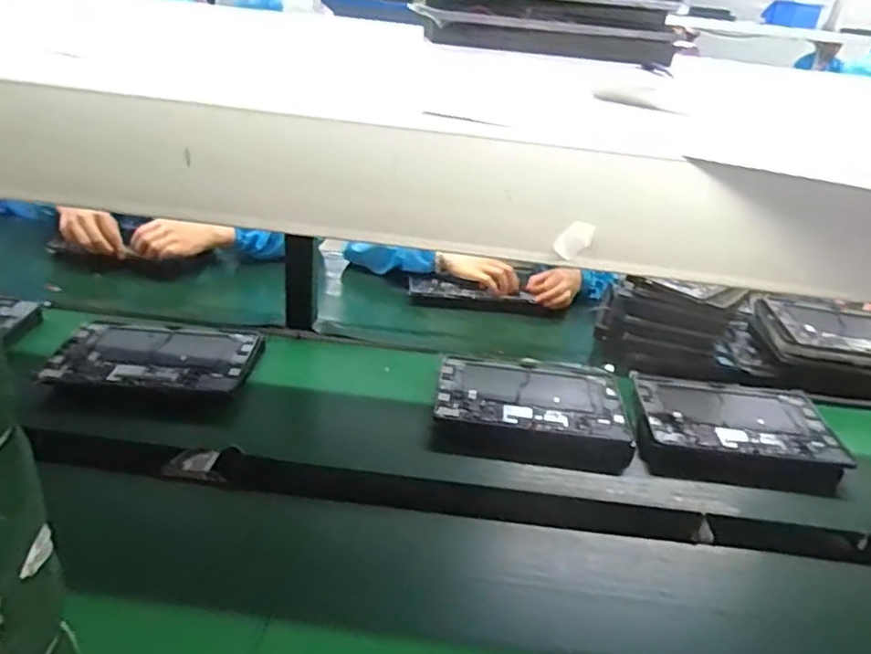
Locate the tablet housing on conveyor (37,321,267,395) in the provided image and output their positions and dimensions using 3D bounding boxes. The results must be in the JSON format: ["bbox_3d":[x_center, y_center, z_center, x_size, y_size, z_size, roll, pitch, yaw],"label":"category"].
[{"bbox_3d":[-0.374,0.039,0.897,0.256,0.018,0.159,2,28,-10],"label":"tablet housing on conveyor"}]

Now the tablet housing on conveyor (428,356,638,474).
[{"bbox_3d":[0.131,0.110,0.913,0.255,0.048,0.179,8,28,3],"label":"tablet housing on conveyor"}]

